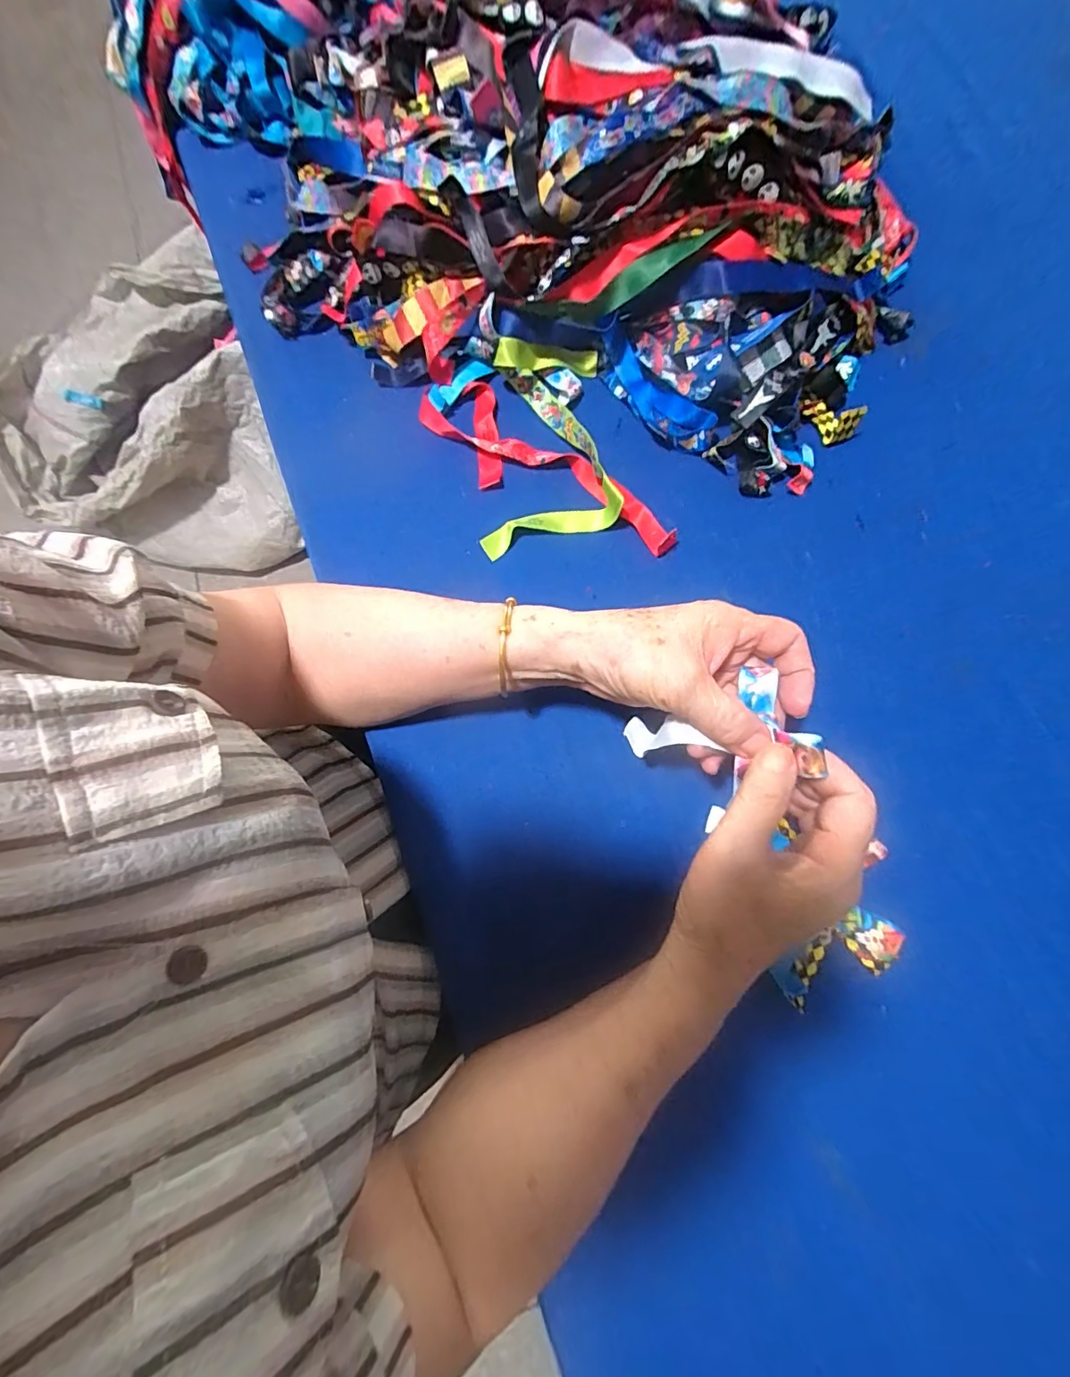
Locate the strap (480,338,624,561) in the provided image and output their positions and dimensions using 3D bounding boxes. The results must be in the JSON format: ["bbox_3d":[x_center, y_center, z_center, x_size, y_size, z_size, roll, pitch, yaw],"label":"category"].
[{"bbox_3d":[0.018,-0.203,0.413,0.104,0.035,0.182,3,77,2],"label":"strap"}]

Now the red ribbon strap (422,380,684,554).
[{"bbox_3d":[0.004,-0.177,0.416,0.237,0.017,0.068,42,81,10],"label":"red ribbon strap"}]

